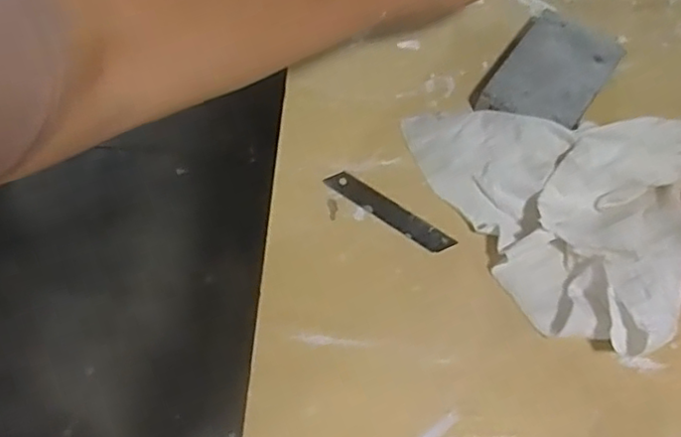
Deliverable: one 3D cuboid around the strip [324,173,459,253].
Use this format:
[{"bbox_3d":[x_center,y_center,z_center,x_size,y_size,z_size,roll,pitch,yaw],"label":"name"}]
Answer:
[{"bbox_3d":[0.034,-0.005,0.436,0.097,0.004,0.016,33,70,14],"label":"strip"}]

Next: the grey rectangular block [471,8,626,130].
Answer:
[{"bbox_3d":[0.154,-0.105,0.467,0.075,0.027,0.106,34,70,14],"label":"grey rectangular block"}]

